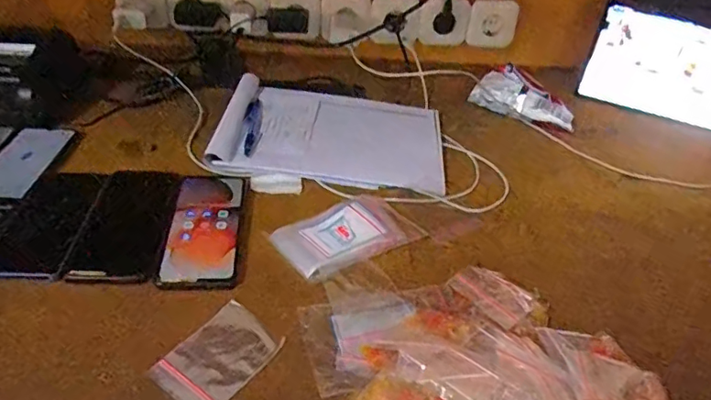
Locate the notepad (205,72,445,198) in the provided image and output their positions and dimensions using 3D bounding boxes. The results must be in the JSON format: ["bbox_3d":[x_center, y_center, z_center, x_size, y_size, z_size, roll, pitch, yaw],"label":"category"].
[{"bbox_3d":[-0.033,-0.094,0.763,0.304,0.013,0.229,5,39,-4],"label":"notepad"}]

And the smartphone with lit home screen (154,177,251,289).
[{"bbox_3d":[-0.158,0.028,0.582,0.080,0.008,0.166,1,39,-8],"label":"smartphone with lit home screen"}]

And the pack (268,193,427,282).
[{"bbox_3d":[-0.007,0.036,0.592,0.150,0.014,0.079,-21,47,-31],"label":"pack"}]

